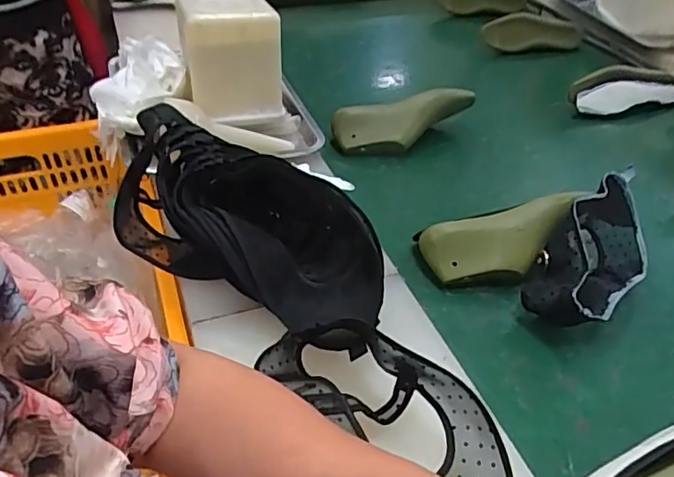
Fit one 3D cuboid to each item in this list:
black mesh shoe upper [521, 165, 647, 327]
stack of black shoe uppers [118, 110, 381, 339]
[{"bbox_3d":[0.329,0.020,0.699,0.110,0.104,0.247,33,47,26],"label":"black mesh shoe upper"},{"bbox_3d":[-0.108,-0.022,0.633,0.367,0.097,0.158,20,43,15],"label":"stack of black shoe uppers"}]

